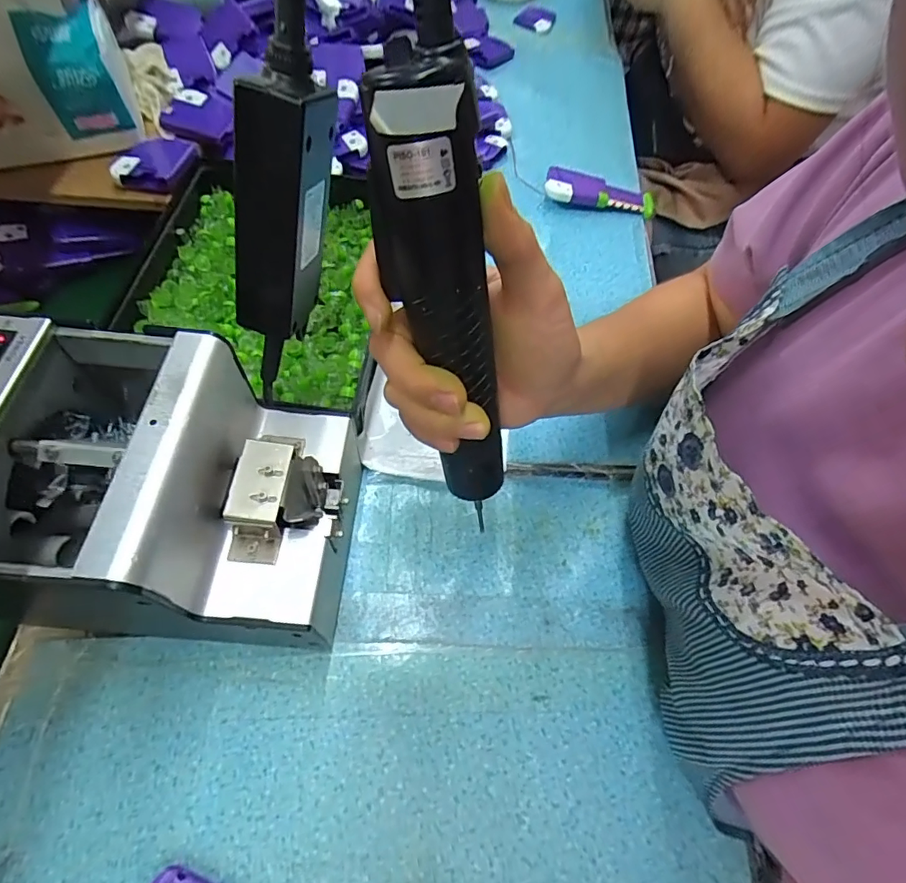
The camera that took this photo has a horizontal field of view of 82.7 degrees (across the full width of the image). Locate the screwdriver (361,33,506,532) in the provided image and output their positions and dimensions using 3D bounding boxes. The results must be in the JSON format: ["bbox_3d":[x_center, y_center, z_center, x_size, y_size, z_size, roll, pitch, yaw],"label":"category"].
[{"bbox_3d":[-0.002,-0.048,0.224,0.034,0.198,0.033,-32,46,-21],"label":"screwdriver"}]

